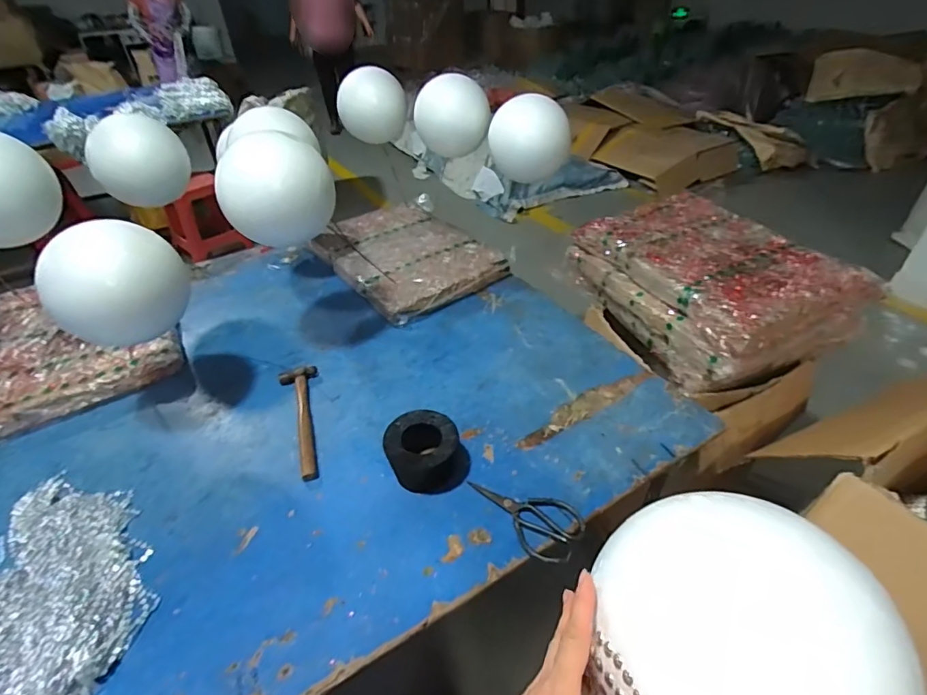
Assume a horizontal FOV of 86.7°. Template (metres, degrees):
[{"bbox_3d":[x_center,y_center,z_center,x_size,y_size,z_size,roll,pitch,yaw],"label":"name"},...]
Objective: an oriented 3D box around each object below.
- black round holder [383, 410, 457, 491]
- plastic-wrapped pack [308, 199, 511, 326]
[{"bbox_3d":[-0.067,0.165,0.792,0.111,0.078,0.113,-2,38,2],"label":"black round holder"},{"bbox_3d":[-0.176,-0.263,1.351,0.358,0.078,0.539,-27,43,-28],"label":"plastic-wrapped pack"}]

